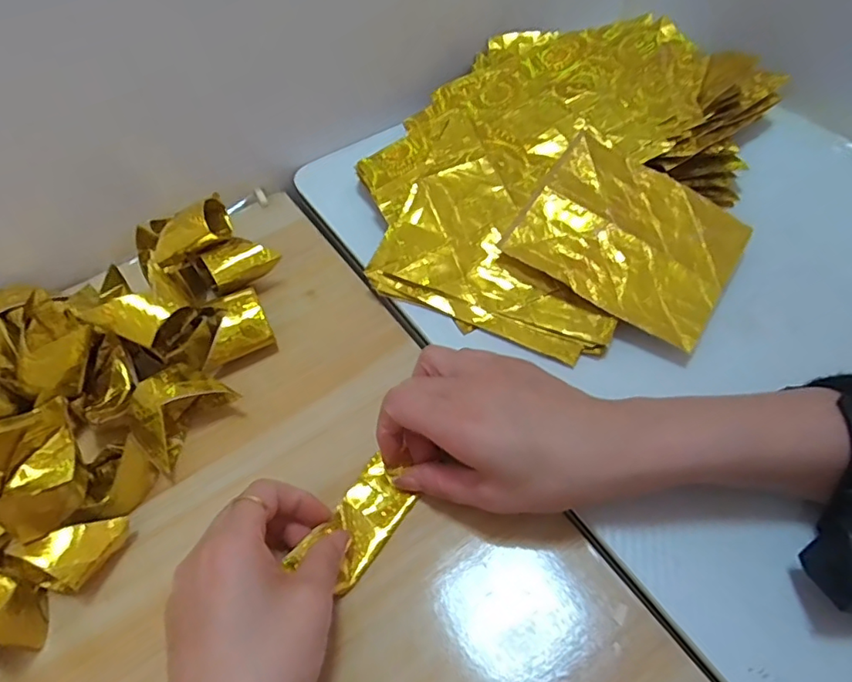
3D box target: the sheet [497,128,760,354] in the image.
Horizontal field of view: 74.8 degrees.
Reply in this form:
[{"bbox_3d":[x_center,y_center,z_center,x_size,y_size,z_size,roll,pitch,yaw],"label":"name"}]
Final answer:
[{"bbox_3d":[0.132,-0.068,0.359,0.130,0.007,0.112,35,71,11],"label":"sheet"}]

